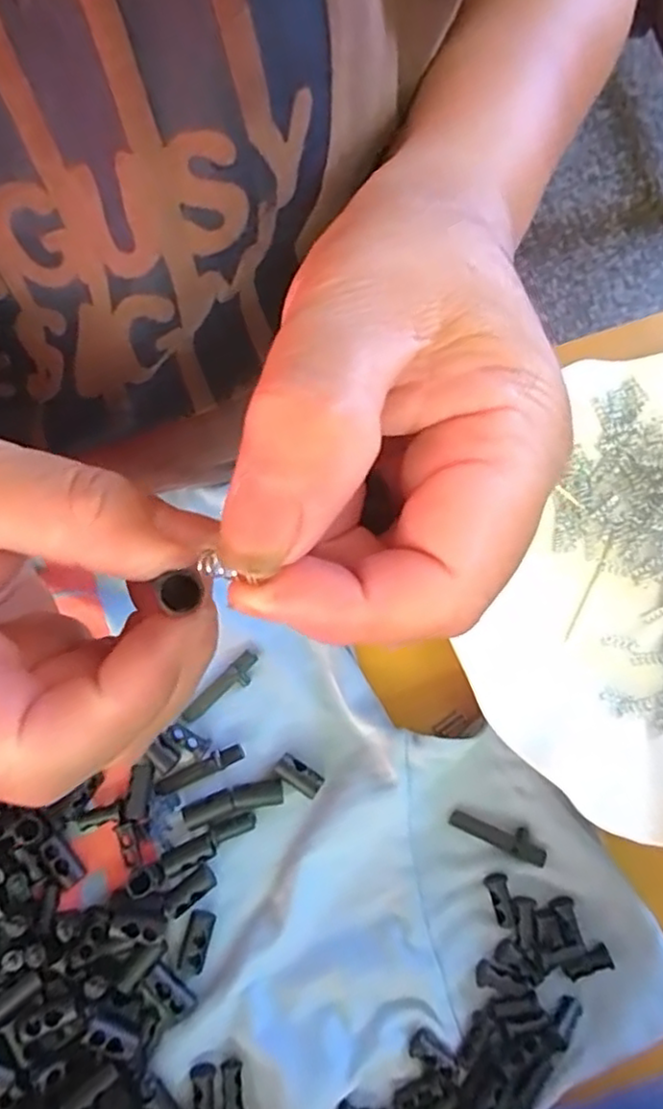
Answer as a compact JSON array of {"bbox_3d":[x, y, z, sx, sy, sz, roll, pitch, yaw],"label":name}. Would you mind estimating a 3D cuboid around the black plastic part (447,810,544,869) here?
[{"bbox_3d":[0.061,0.101,0.241,0.035,0.004,0.009,24,75,6],"label":"black plastic part"}]

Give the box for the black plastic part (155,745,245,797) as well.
[{"bbox_3d":[-0.049,0.079,0.243,0.033,0.005,0.007,-26,75,-8],"label":"black plastic part"}]

